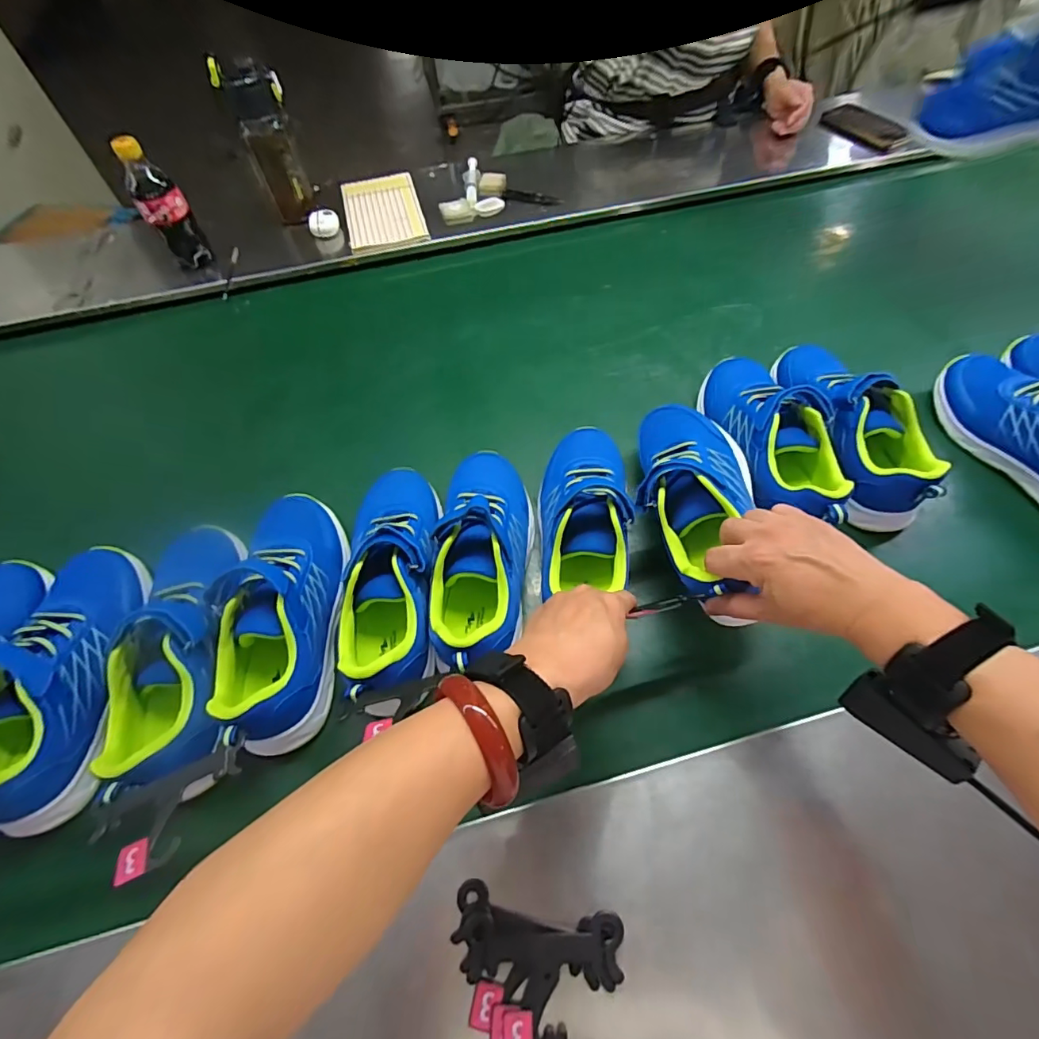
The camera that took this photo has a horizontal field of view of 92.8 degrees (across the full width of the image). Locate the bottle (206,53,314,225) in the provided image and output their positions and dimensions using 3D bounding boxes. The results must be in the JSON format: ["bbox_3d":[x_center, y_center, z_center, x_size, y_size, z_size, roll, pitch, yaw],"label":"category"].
[{"bbox_3d":[-0.375,-0.570,0.755,0.084,0.186,0.069,-28,62,-12],"label":"bottle"}]

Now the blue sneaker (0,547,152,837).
[{"bbox_3d":[-0.403,0.129,0.423,0.080,0.079,0.231,-4,60,1],"label":"blue sneaker"}]

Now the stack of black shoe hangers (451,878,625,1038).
[{"bbox_3d":[0.008,0.298,0.326,0.109,0.020,0.079,8,61,8],"label":"stack of black shoe hangers"}]

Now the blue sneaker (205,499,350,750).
[{"bbox_3d":[-0.218,0.074,0.444,0.080,0.084,0.233,-5,60,1],"label":"blue sneaker"}]

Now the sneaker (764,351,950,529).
[{"bbox_3d":[0.348,-0.110,0.530,0.077,0.091,0.240,-14,60,-5],"label":"sneaker"}]

